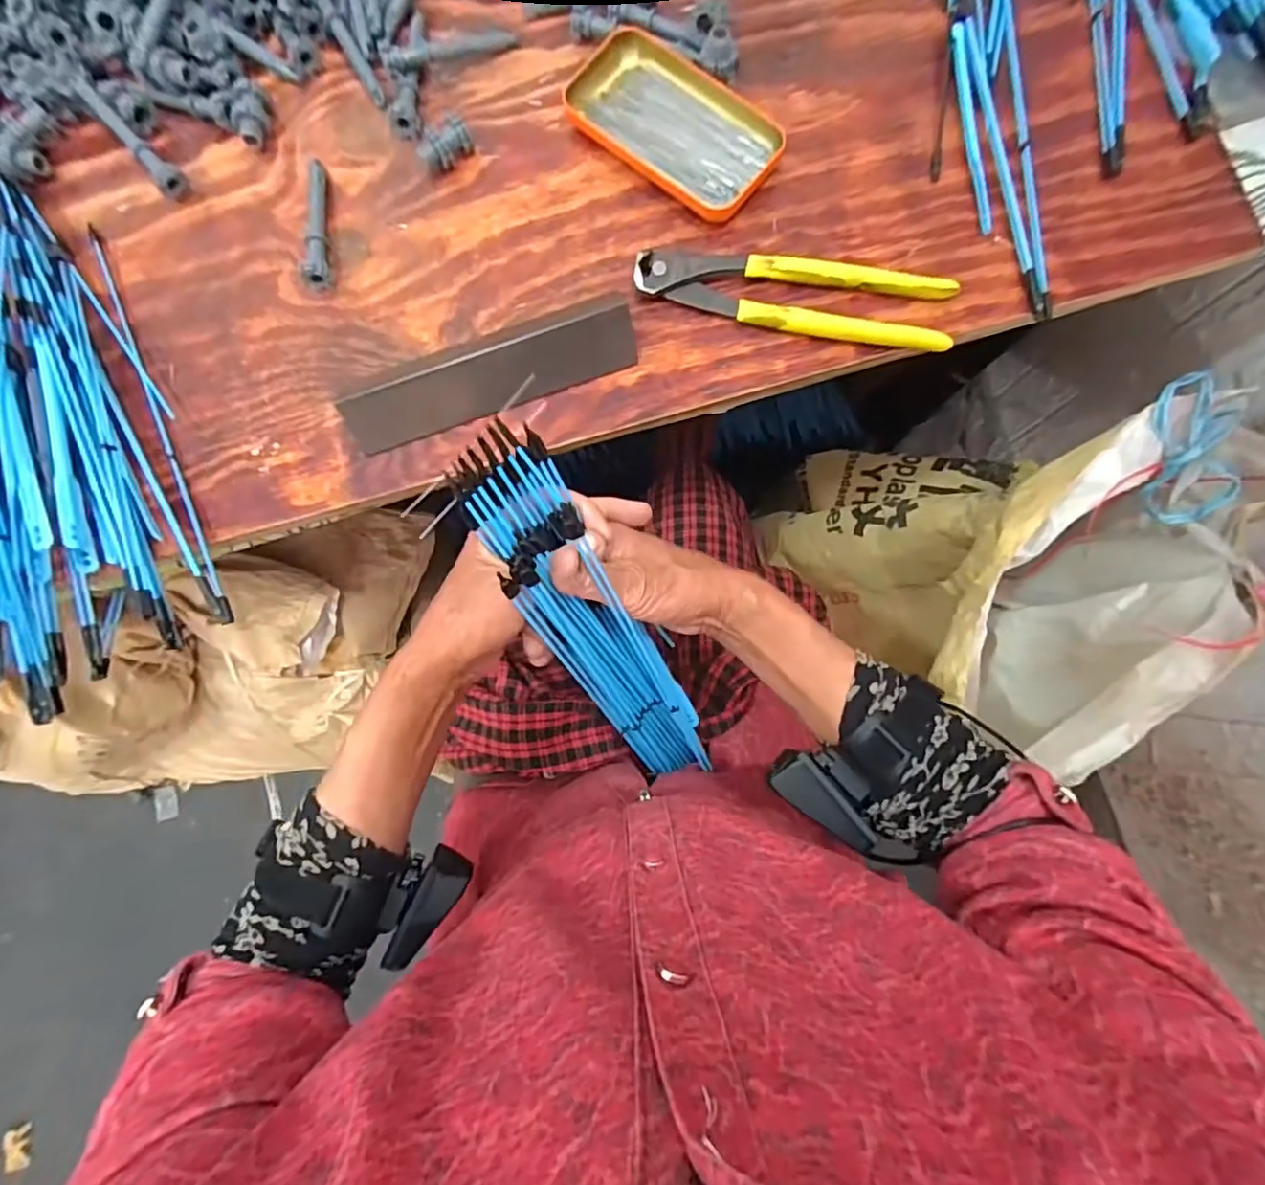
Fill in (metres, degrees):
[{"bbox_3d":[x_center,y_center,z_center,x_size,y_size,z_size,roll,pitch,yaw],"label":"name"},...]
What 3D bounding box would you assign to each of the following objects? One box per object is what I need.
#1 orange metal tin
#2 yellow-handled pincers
[{"bbox_3d":[0.028,-0.321,0.412,0.150,0.020,0.079,41,85,8],"label":"orange metal tin"},{"bbox_3d":[0.103,-0.191,0.391,0.199,0.018,0.049,10,82,5],"label":"yellow-handled pincers"}]

